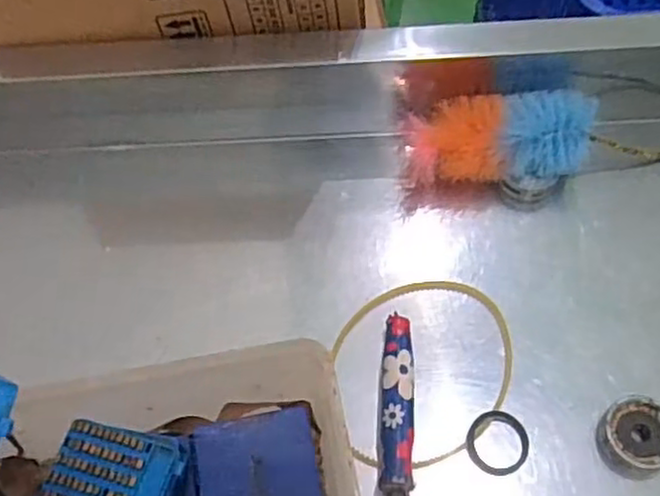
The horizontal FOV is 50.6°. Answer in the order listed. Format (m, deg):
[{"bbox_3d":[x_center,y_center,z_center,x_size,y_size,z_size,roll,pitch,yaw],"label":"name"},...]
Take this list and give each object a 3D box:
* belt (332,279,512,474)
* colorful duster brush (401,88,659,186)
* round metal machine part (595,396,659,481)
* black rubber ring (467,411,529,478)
[{"bbox_3d":[0.070,0.086,0.502,0.128,0.009,0.132,-1,61,1],"label":"belt"},{"bbox_3d":[0.218,-0.097,0.570,0.314,0.053,0.072,-3,61,0],"label":"colorful duster brush"},{"bbox_3d":[0.207,0.127,0.472,0.052,0.014,0.051,-1,61,1],"label":"round metal machine part"},{"bbox_3d":[0.115,0.133,0.479,0.043,0.008,0.043,-1,61,1],"label":"black rubber ring"}]

